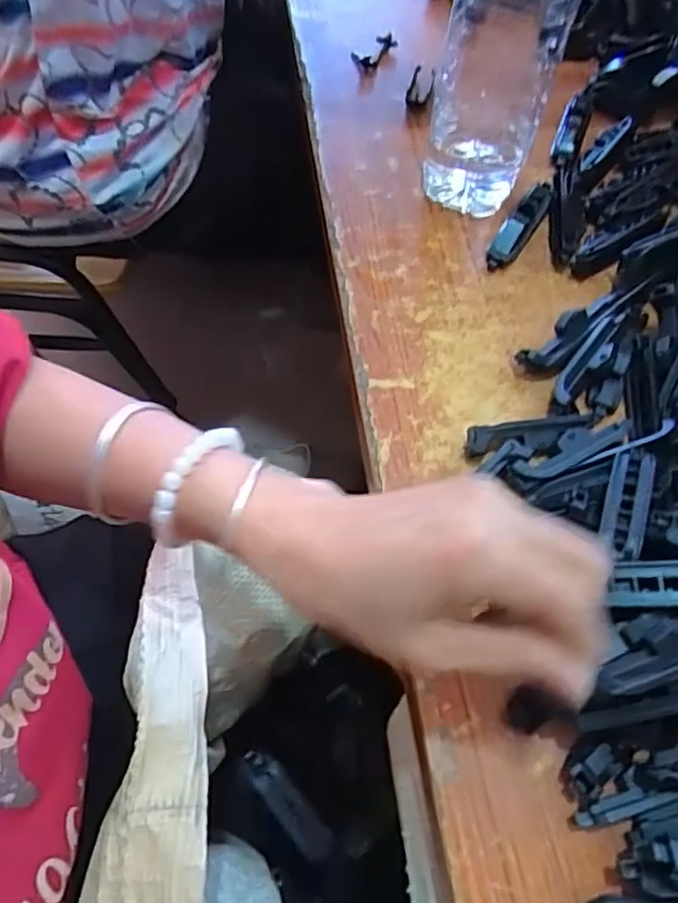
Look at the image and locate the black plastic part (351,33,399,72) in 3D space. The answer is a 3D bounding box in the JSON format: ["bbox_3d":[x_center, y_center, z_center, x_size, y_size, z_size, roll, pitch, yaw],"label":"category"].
[{"bbox_3d":[0.030,-0.320,0.497,0.042,0.008,0.022,-36,70,-17],"label":"black plastic part"}]

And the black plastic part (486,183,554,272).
[{"bbox_3d":[0.124,-0.153,0.415,0.018,0.019,0.081,34,68,14],"label":"black plastic part"}]

